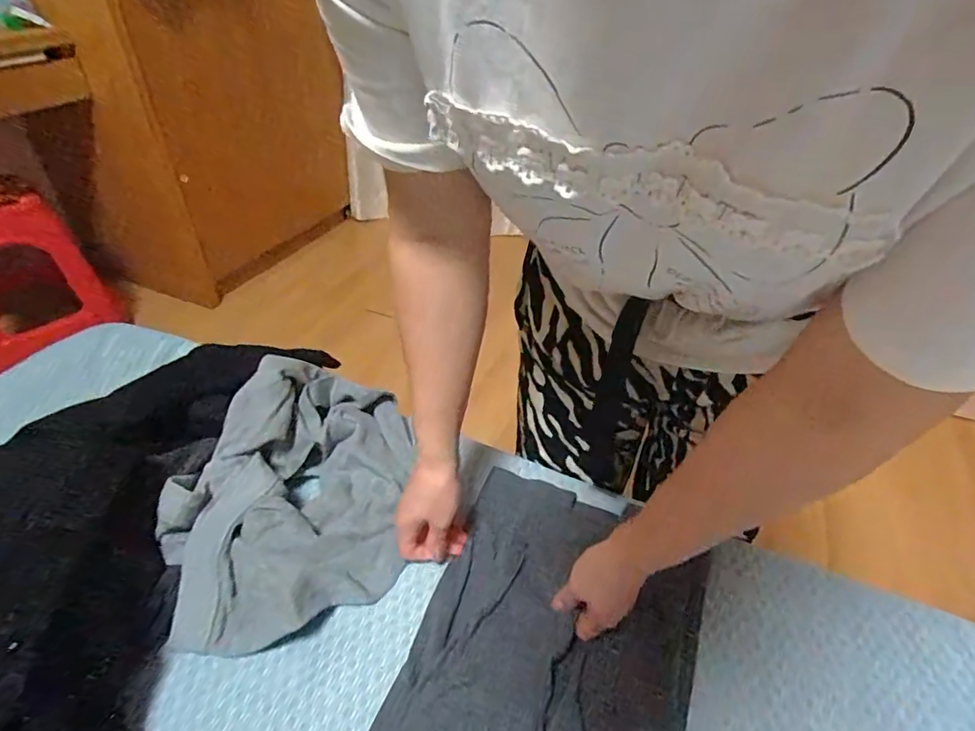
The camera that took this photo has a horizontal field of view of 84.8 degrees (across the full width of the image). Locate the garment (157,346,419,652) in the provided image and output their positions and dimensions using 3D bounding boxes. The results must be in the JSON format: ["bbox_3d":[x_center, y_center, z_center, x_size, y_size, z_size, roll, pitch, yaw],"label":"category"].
[{"bbox_3d":[-0.201,0.126,0.558,0.212,0.113,0.287,4,38,3],"label":"garment"}]

